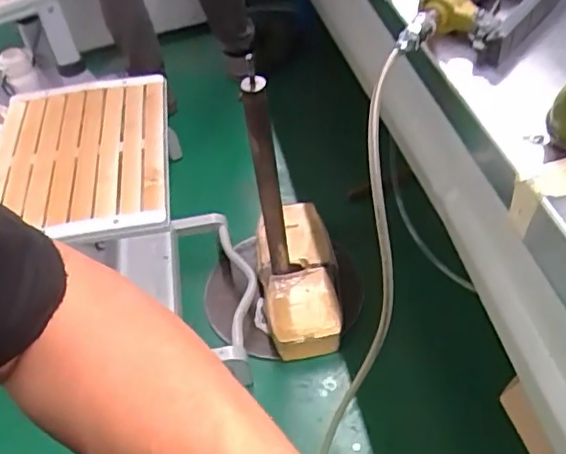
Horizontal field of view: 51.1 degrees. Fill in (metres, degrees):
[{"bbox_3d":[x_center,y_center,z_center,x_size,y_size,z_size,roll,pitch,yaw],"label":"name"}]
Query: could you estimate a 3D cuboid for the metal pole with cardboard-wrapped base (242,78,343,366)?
[{"bbox_3d":[0.011,-0.039,1.091,0.159,0.514,0.336,-6,45,0],"label":"metal pole with cardboard-wrapped base"}]

